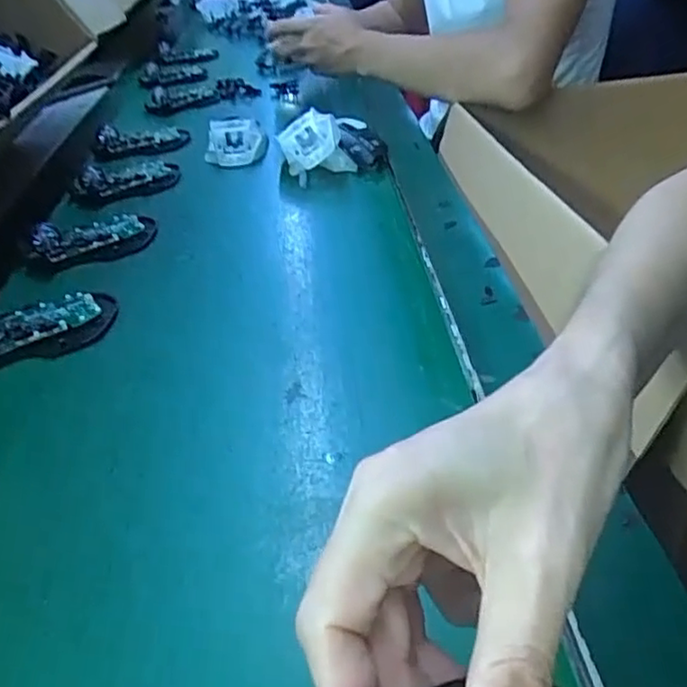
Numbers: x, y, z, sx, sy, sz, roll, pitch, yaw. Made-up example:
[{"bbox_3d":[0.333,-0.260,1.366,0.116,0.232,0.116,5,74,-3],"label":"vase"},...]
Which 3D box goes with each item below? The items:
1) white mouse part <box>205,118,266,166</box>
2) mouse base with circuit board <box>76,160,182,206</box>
[{"bbox_3d":[-0.122,-0.232,0.750,0.065,0.033,0.064,-6,41,2],"label":"white mouse part"},{"bbox_3d":[-0.219,-0.173,0.690,0.063,0.027,0.107,24,37,31],"label":"mouse base with circuit board"}]

